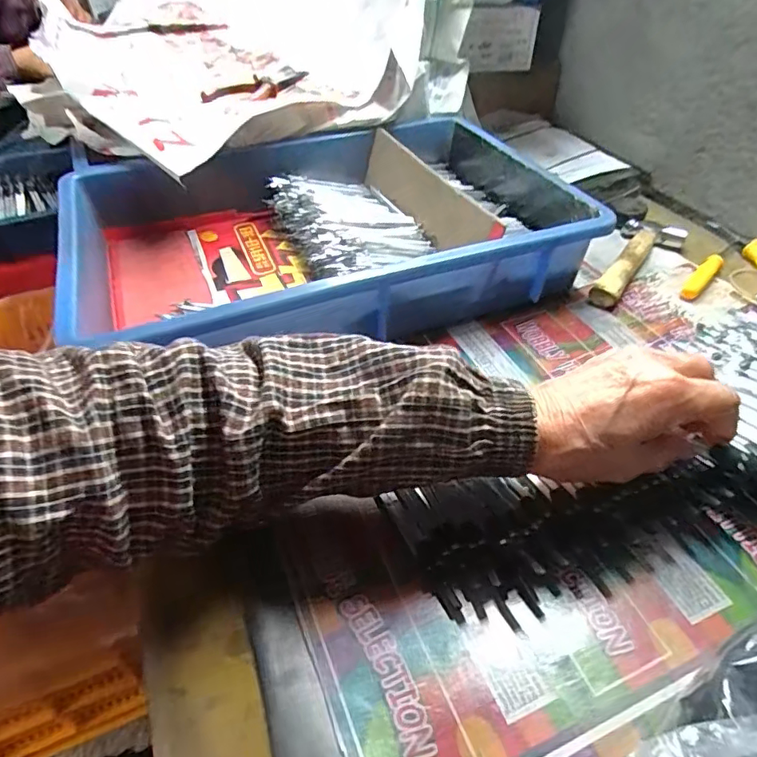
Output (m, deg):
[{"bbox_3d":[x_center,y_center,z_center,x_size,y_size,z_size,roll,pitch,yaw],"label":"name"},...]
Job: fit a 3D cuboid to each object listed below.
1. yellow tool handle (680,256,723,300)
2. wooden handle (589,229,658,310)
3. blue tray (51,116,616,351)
[{"bbox_3d":[0.305,-0.096,0.500,0.075,0.012,0.015,-34,53,-30],"label":"yellow tool handle"},{"bbox_3d":[0.240,-0.111,0.514,0.024,0.017,0.136,26,50,25],"label":"wooden handle"},{"bbox_3d":[-0.048,-0.137,0.503,0.453,0.081,0.284,-14,45,-13],"label":"blue tray"}]

